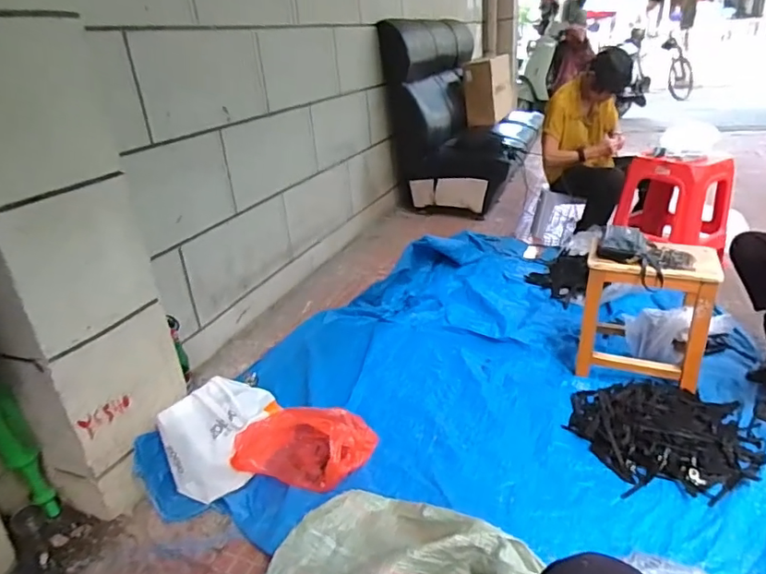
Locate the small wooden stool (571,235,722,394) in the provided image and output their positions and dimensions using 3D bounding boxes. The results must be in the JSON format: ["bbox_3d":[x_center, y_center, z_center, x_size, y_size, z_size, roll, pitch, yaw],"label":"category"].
[{"bbox_3d":[0.761,0.080,1.531,0.326,0.367,0.206,6,27,23],"label":"small wooden stool"}]

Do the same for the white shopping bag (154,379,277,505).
[{"bbox_3d":[-0.414,0.345,1.324,0.190,0.204,0.305,-2,26,5],"label":"white shopping bag"}]

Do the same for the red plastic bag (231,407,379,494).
[{"bbox_3d":[-0.184,0.385,1.282,0.301,0.134,0.184,2,27,14],"label":"red plastic bag"}]

